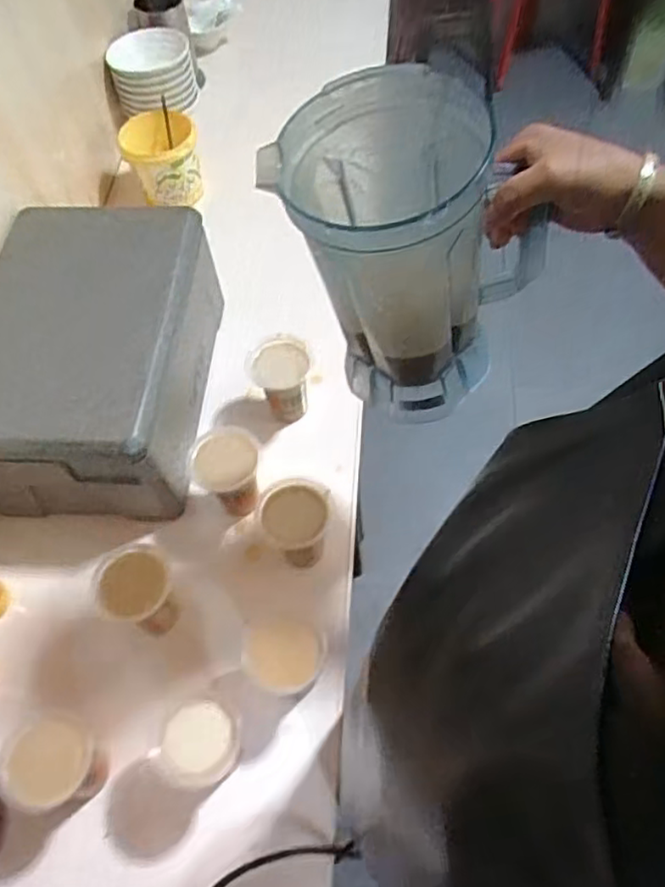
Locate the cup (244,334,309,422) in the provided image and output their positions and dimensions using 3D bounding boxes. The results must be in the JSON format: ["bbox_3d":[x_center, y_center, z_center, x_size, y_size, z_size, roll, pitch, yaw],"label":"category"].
[{"bbox_3d":[-0.071,-0.087,0.950,0.079,0.119,0.083,-2,58,3],"label":"cup"}]

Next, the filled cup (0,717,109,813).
[{"bbox_3d":[-0.283,0.330,0.700,0.076,0.078,0.082,-2,58,3],"label":"filled cup"}]

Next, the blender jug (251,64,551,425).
[{"bbox_3d":[0.052,-0.139,0.573,0.160,0.255,0.160,35,67,23],"label":"blender jug"}]

